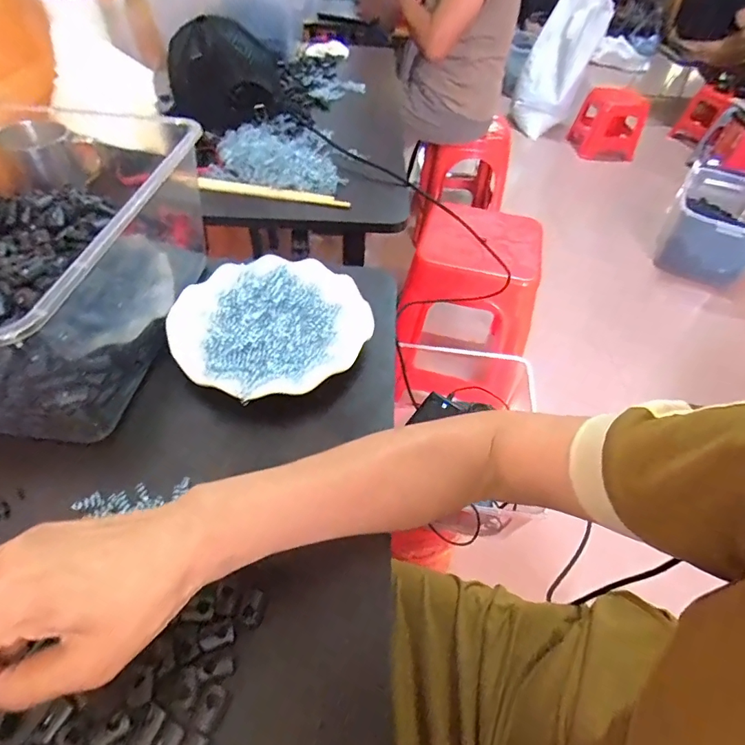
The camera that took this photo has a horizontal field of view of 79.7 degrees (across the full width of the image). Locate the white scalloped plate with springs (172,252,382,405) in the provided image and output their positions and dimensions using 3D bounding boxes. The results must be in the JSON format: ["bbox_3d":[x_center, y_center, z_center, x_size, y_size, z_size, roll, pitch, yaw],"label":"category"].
[{"bbox_3d":[-0.098,-0.054,0.429,0.179,0.014,0.178,2,50,-3],"label":"white scalloped plate with springs"}]

